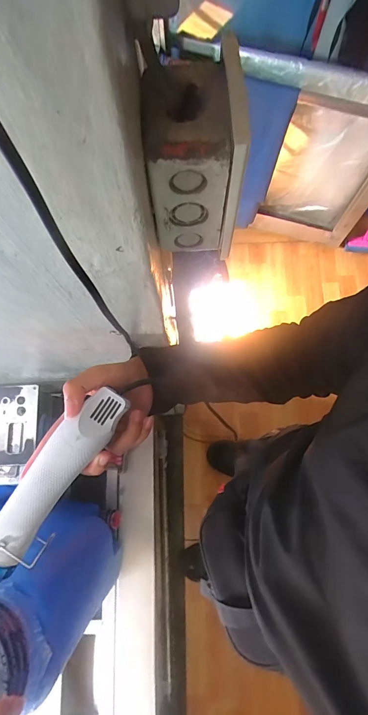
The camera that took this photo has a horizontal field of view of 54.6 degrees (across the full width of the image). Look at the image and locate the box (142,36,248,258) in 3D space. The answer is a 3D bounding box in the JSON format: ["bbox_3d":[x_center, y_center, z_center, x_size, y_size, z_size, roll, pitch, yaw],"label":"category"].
[{"bbox_3d":[0.007,-0.120,0.233,0.054,0.106,0.058,-2,77,1],"label":"box"}]

